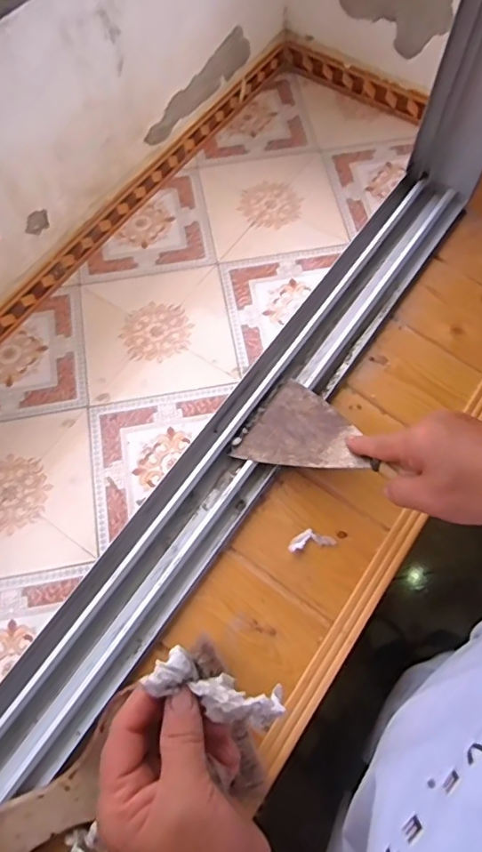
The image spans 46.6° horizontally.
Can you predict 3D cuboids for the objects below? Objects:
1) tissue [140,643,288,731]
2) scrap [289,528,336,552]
[{"bbox_3d":[-0.013,0.142,0.302,0.070,0.027,0.024,17,67,10],"label":"tissue"},{"bbox_3d":[0.059,0.094,0.468,0.039,0.008,0.015,-10,67,-5],"label":"scrap"}]

